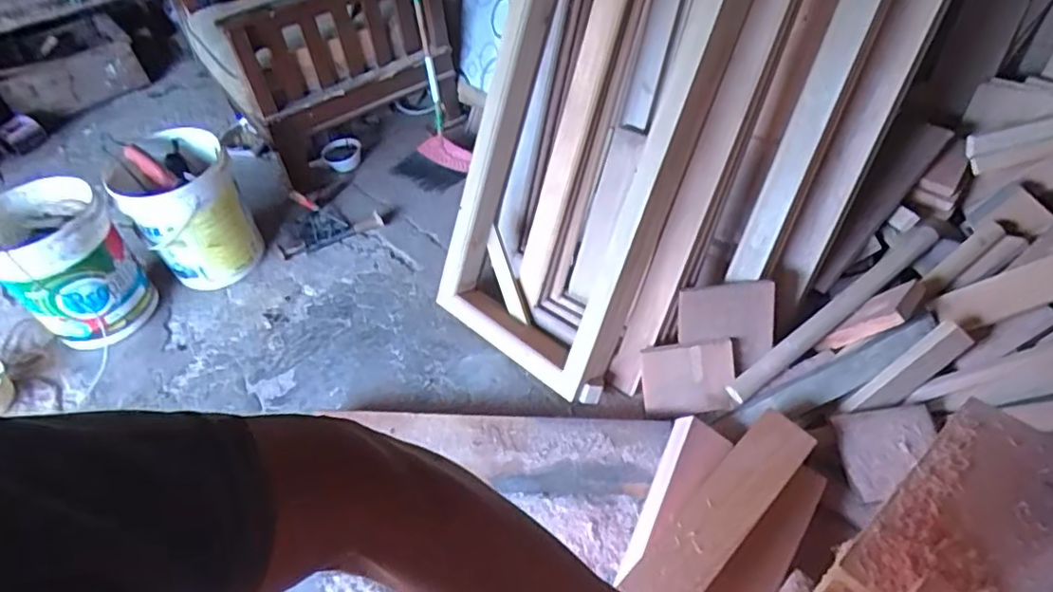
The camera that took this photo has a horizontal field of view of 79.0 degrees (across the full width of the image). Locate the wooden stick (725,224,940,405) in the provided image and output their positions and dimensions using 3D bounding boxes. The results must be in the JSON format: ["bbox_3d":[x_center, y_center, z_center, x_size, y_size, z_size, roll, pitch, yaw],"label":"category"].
[{"bbox_3d":[0.701,0.038,1.451,0.620,0.038,0.054,-37,54,-8],"label":"wooden stick"}]

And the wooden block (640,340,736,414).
[{"bbox_3d":[0.364,0.187,1.450,0.204,0.160,0.014,-6,12,18],"label":"wooden block"}]

